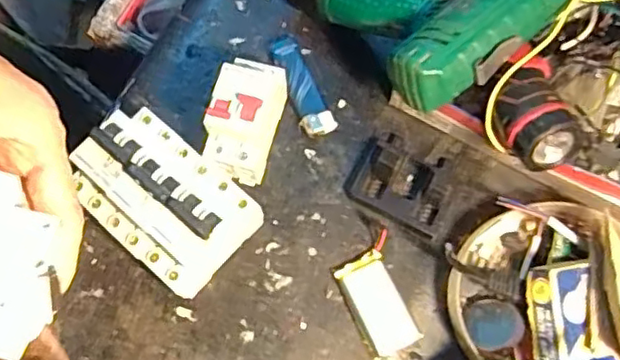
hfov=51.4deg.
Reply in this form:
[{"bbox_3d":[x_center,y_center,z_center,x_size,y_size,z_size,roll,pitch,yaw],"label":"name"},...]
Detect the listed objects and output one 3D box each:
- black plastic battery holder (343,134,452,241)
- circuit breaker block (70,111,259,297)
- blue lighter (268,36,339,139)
[{"bbox_3d":[0.065,0.000,0.461,0.070,0.022,0.056,26,75,9],"label":"black plastic battery holder"},{"bbox_3d":[-0.098,0.015,0.432,0.108,0.072,0.077,38,77,12],"label":"circuit breaker block"},{"bbox_3d":[-0.007,-0.072,0.489,0.024,0.012,0.084,-22,73,-6],"label":"blue lighter"}]

